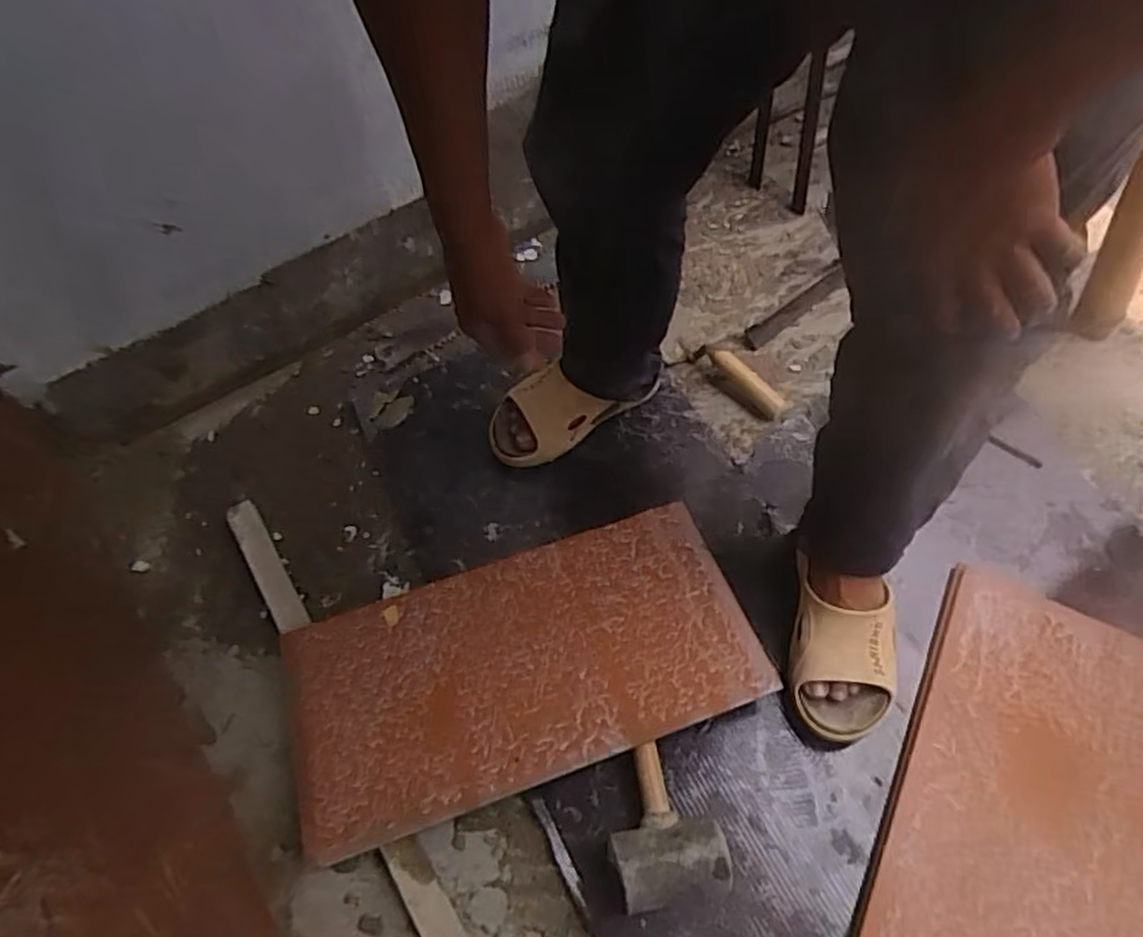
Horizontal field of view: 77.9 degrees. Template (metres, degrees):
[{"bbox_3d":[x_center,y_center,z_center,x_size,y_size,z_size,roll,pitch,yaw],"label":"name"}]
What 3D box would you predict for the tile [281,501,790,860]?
[{"bbox_3d":[-0.058,0.208,0.767,0.483,0.015,0.250,-18,55,-8],"label":"tile"}]

